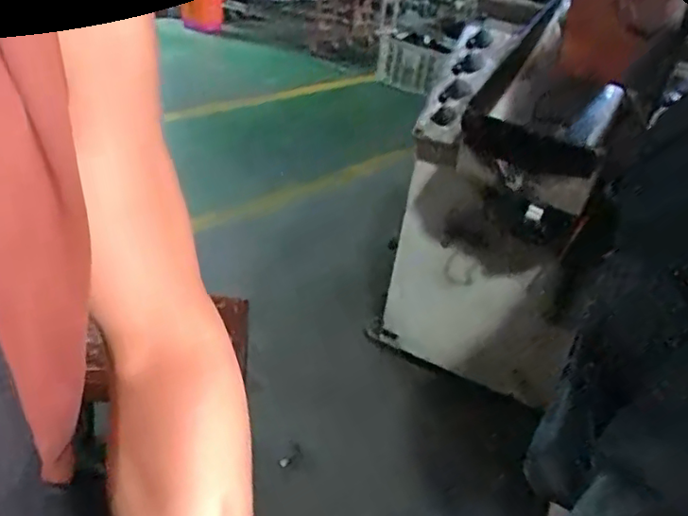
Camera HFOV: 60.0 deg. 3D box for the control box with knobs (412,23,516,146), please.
[{"bbox_3d":[0.243,-0.365,1.243,0.124,0.263,0.058,26,-8,28],"label":"control box with knobs"}]

